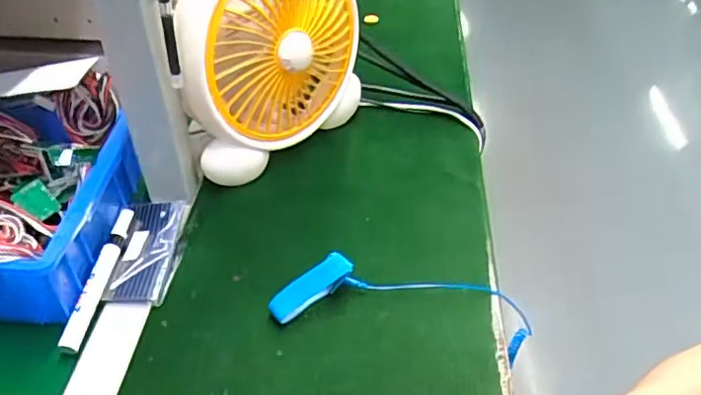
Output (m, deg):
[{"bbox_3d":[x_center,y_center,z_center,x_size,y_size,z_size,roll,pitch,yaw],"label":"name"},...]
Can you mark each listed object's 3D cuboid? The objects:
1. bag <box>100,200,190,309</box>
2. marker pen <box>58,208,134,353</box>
[{"bbox_3d":[-0.184,0.044,0.532,0.052,0.017,0.117,0,43,-2],"label":"bag"},{"bbox_3d":[-0.217,0.066,0.502,0.016,0.018,0.139,4,43,3],"label":"marker pen"}]

